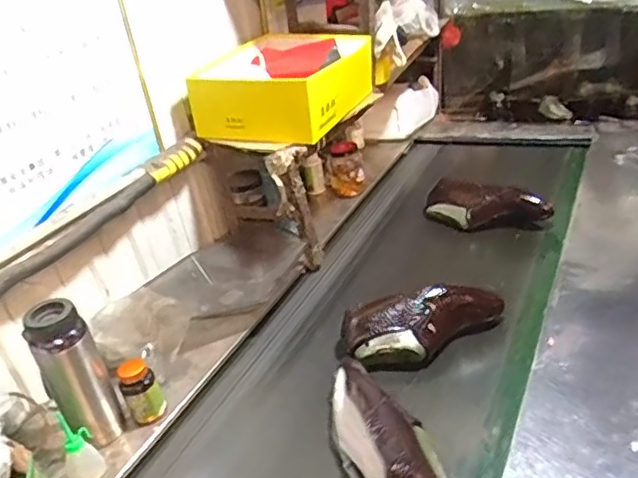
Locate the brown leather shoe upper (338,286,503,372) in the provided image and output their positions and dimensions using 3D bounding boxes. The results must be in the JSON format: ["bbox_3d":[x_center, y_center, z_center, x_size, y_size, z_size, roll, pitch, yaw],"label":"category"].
[{"bbox_3d":[0.178,0.145,0.984,0.279,0.078,0.102,-9,30,-2],"label":"brown leather shoe upper"}]

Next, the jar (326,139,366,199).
[{"bbox_3d":[0.063,-0.173,1.403,0.089,0.144,0.089,-6,30,3],"label":"jar"}]

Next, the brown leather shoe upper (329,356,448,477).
[{"bbox_3d":[0.084,0.270,0.807,0.123,0.086,0.260,-14,30,-11],"label":"brown leather shoe upper"}]

